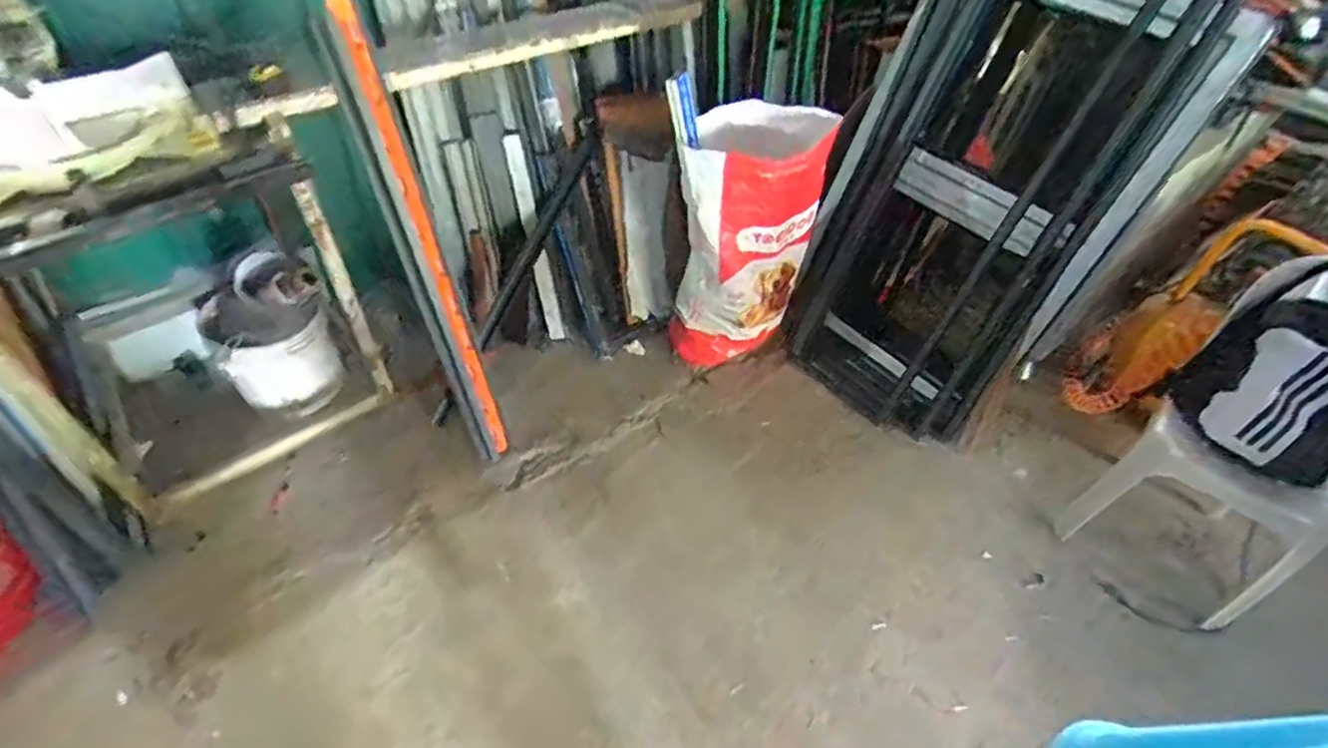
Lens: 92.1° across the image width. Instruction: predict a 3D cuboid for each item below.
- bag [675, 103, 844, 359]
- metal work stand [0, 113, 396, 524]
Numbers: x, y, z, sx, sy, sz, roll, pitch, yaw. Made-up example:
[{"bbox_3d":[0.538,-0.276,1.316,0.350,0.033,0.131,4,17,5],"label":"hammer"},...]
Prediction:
[{"bbox_3d":[0.214,-0.347,1.814,0.354,0.755,0.225,17,47,10],"label":"bag"},{"bbox_3d":[-1.129,-0.127,1.496,0.476,0.877,0.650,33,52,23],"label":"metal work stand"}]

